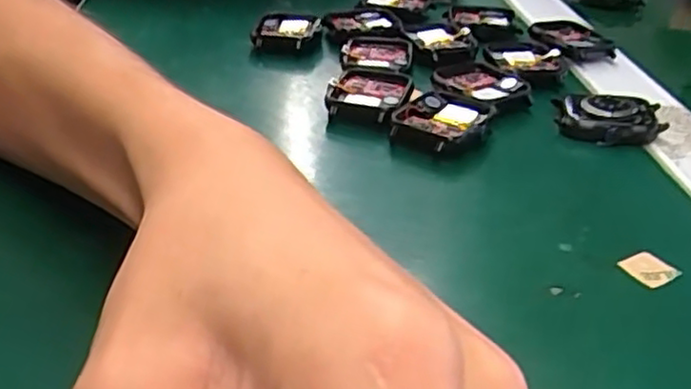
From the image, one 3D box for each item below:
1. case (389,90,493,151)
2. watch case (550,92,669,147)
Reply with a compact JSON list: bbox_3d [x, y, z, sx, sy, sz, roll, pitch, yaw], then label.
[{"bbox_3d":[0.043,-0.031,0.314,0.034,0.014,0.044,23,37,30],"label":"case"},{"bbox_3d":[0.124,-0.036,0.325,0.047,0.013,0.032,5,32,5],"label":"watch case"}]

